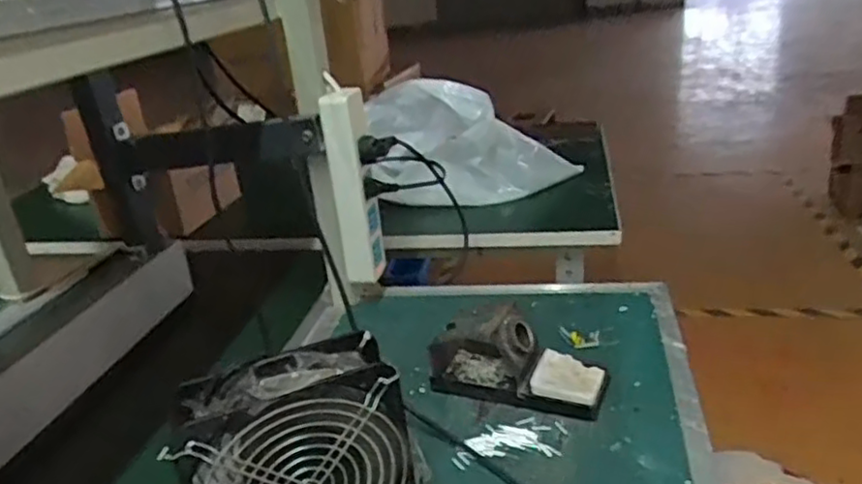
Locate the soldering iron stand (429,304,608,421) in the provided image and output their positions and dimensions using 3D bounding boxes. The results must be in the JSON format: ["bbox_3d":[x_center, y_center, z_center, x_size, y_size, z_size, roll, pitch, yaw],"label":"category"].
[{"bbox_3d":[0.079,0.105,0.628,0.164,0.071,0.071,5,25,23],"label":"soldering iron stand"}]

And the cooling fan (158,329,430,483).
[{"bbox_3d":[-0.087,0.154,0.472,0.155,0.148,0.065,-12,23,-14],"label":"cooling fan"}]

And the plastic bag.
[{"bbox_3d":[0.069,-0.162,1.092,0.332,0.206,0.147,-1,23,9],"label":"plastic bag"}]

